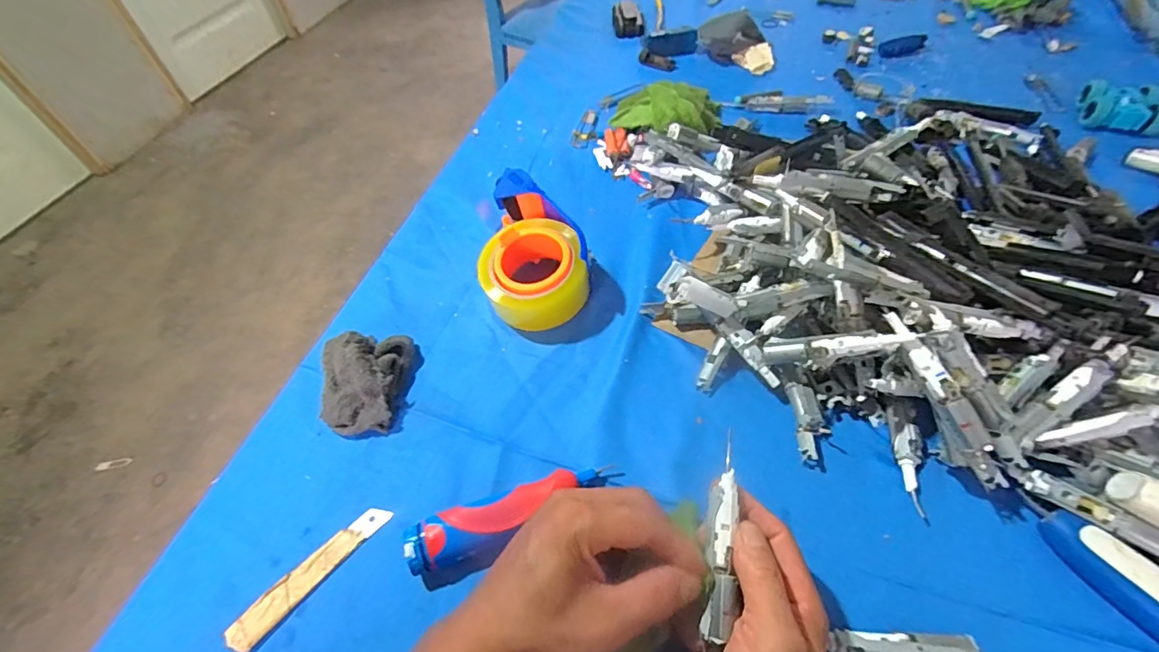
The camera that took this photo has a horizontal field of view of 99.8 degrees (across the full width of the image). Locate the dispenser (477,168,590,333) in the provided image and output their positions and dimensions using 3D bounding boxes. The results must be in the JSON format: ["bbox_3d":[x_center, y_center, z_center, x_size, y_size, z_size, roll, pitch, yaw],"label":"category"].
[{"bbox_3d":[-0.049,-0.079,0.494,0.100,0.071,0.151,-10,53,-4],"label":"dispenser"}]

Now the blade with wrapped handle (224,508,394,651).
[{"bbox_3d":[-0.196,0.179,0.357,0.023,0.005,0.120,33,61,25],"label":"blade with wrapped handle"}]

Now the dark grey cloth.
[{"bbox_3d":[-0.190,0.048,0.432,0.080,0.042,0.090,-6,53,-1],"label":"dark grey cloth"}]

